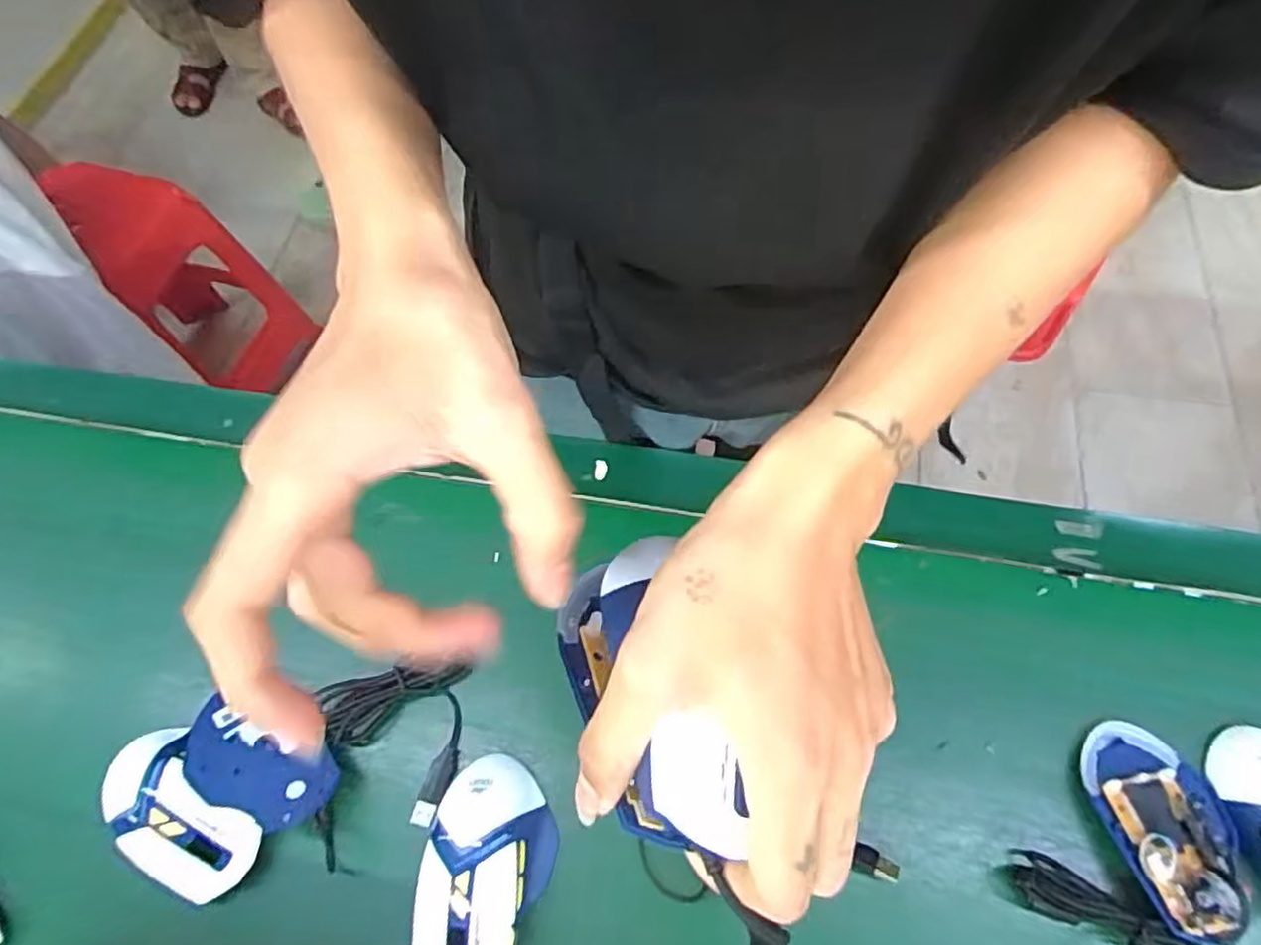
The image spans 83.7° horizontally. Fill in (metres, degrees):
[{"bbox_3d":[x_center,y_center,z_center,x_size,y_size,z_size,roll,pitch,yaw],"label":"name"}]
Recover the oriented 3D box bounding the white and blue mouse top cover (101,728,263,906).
[{"bbox_3d":[-0.281,0.209,0.429,0.110,0.030,0.060,35,71,17],"label":"white and blue mouse top cover"}]

